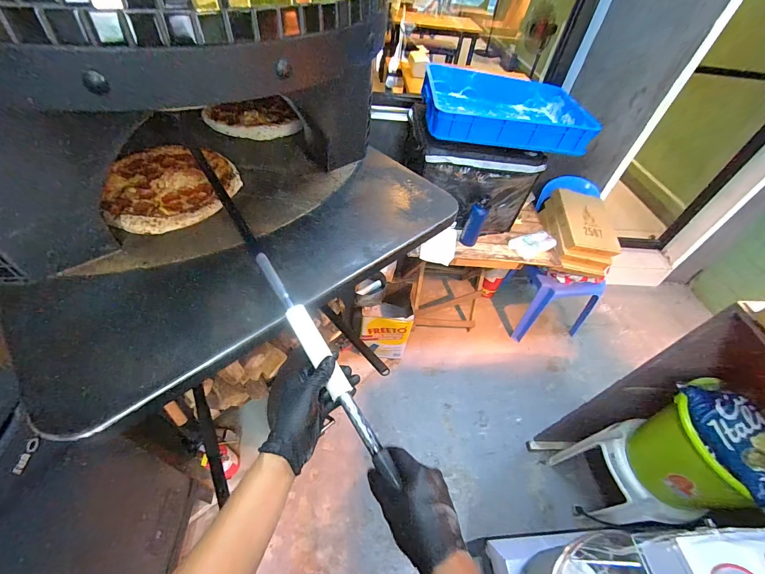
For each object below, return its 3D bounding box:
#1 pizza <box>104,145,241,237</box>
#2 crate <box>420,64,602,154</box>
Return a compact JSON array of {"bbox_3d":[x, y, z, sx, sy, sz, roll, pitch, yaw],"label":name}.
[{"bbox_3d":[-0.452,-0.229,0.712,0.249,0.029,0.293,-26,56,-26],"label":"pizza"},{"bbox_3d":[0.472,-0.699,1.311,0.627,0.113,0.478,6,48,-1],"label":"crate"}]

